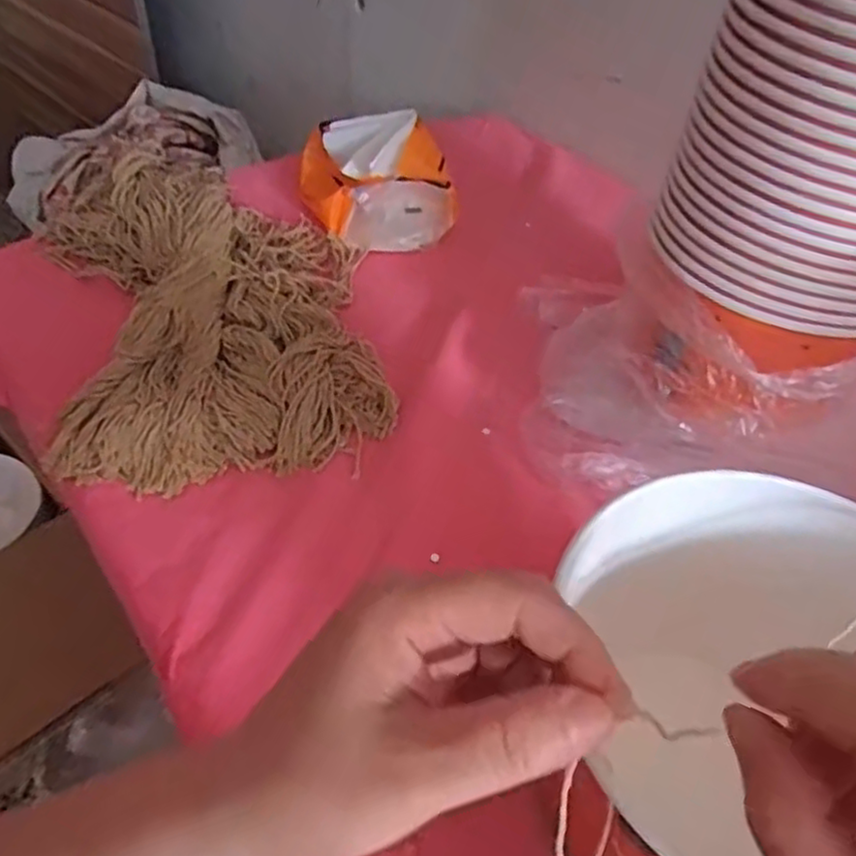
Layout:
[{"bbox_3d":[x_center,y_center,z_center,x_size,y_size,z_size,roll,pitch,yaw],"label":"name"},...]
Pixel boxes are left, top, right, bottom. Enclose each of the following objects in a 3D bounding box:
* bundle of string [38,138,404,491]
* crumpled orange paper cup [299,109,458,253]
[{"bbox_3d":[-0.163,-0.105,0.527,0.227,0.047,0.337,-14,52,-15],"label":"bundle of string"},{"bbox_3d":[-0.046,-0.227,0.627,0.124,0.073,0.136,-7,50,-10],"label":"crumpled orange paper cup"}]

